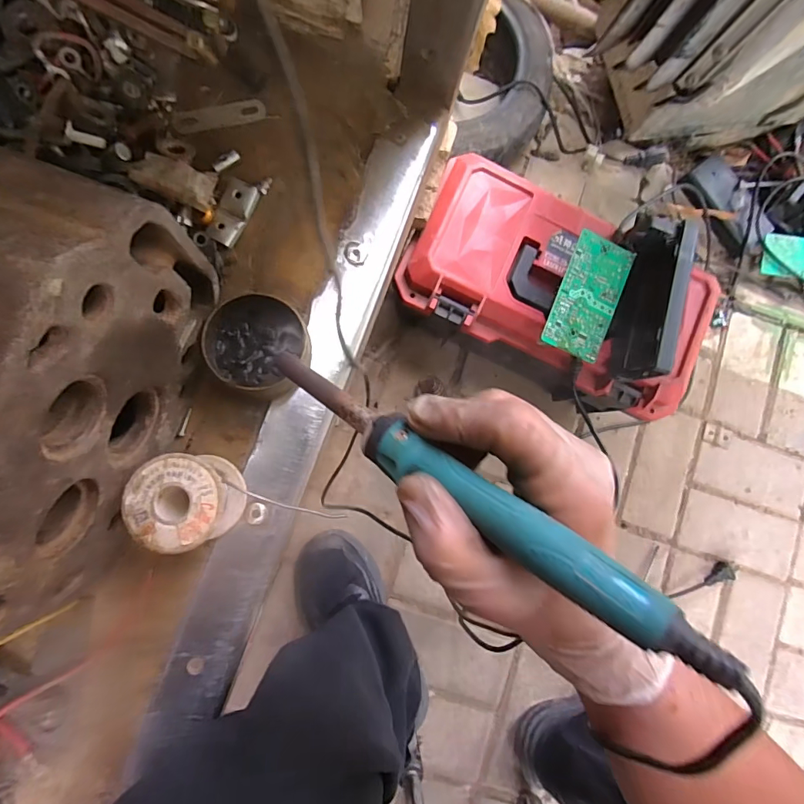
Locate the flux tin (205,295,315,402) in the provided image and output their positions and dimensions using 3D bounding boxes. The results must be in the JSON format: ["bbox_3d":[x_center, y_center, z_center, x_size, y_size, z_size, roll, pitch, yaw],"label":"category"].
[{"bbox_3d":[-0.095,-0.038,0.300,0.062,0.033,0.067,1,85,-7],"label":"flux tin"}]

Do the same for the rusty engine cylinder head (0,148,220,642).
[{"bbox_3d":[-0.181,0.001,0.222,0.083,0.155,0.205,19,83,-5],"label":"rusty engine cylinder head"}]

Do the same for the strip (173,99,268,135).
[{"bbox_3d":[-0.131,-0.206,0.322,0.064,0.004,0.018,-16,88,-8],"label":"strip"}]

